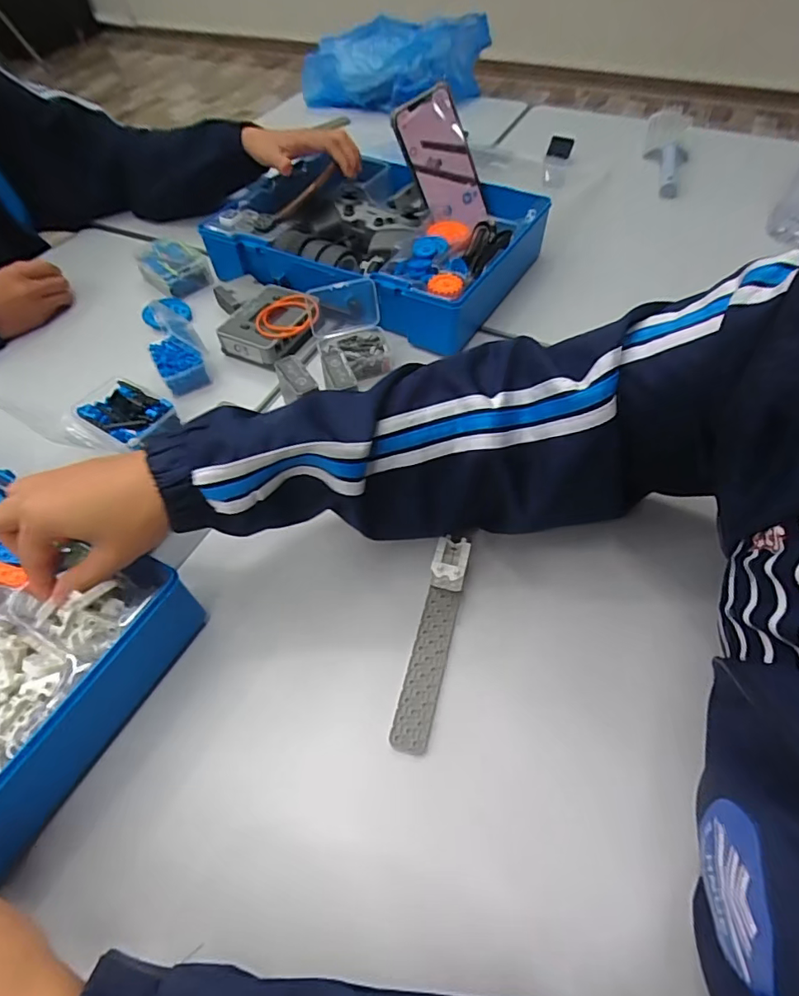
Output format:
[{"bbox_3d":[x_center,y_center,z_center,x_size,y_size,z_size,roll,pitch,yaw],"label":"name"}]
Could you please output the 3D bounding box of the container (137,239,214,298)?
[{"bbox_3d":[-0.301,-0.307,0.676,0.094,0.030,0.068,38,65,26],"label":"container"}]

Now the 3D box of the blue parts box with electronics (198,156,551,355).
[{"bbox_3d":[-0.041,-0.332,0.671,0.423,0.097,0.270,26,60,20],"label":"blue parts box with electronics"}]

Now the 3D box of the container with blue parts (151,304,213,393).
[{"bbox_3d":[-0.242,-0.162,0.550,0.052,0.073,0.075,-26,57,-15],"label":"container with blue parts"}]

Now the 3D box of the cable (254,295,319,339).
[{"bbox_3d":[-0.126,-0.202,0.571,0.068,0.011,0.071,-7,54,-2],"label":"cable"}]

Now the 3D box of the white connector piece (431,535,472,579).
[{"bbox_3d":[0.039,0.046,0.390,0.026,0.007,0.040,13,41,7],"label":"white connector piece"}]

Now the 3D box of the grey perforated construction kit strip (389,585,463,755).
[{"bbox_3d":[0.021,0.122,0.374,0.025,0.004,0.120,12,56,12],"label":"grey perforated construction kit strip"}]

